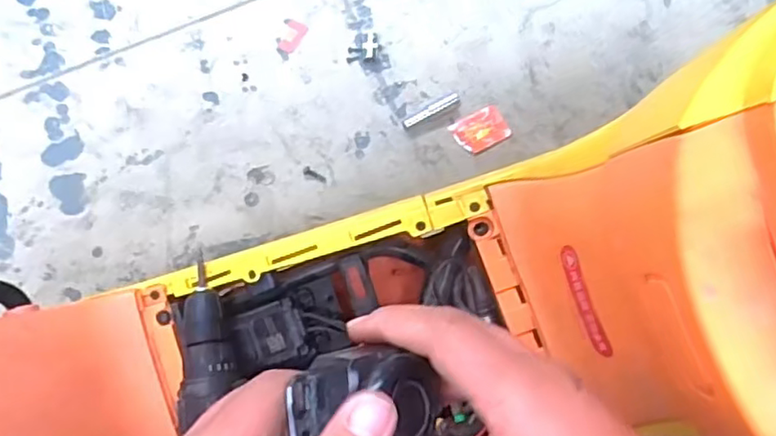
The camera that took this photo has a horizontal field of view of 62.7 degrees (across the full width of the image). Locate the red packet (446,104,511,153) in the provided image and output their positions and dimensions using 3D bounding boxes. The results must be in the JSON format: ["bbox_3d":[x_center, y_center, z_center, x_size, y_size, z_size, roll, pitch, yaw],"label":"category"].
[{"bbox_3d":[0.120,-0.115,0.816,0.067,0.008,0.051,-29,73,-10],"label":"red packet"}]

